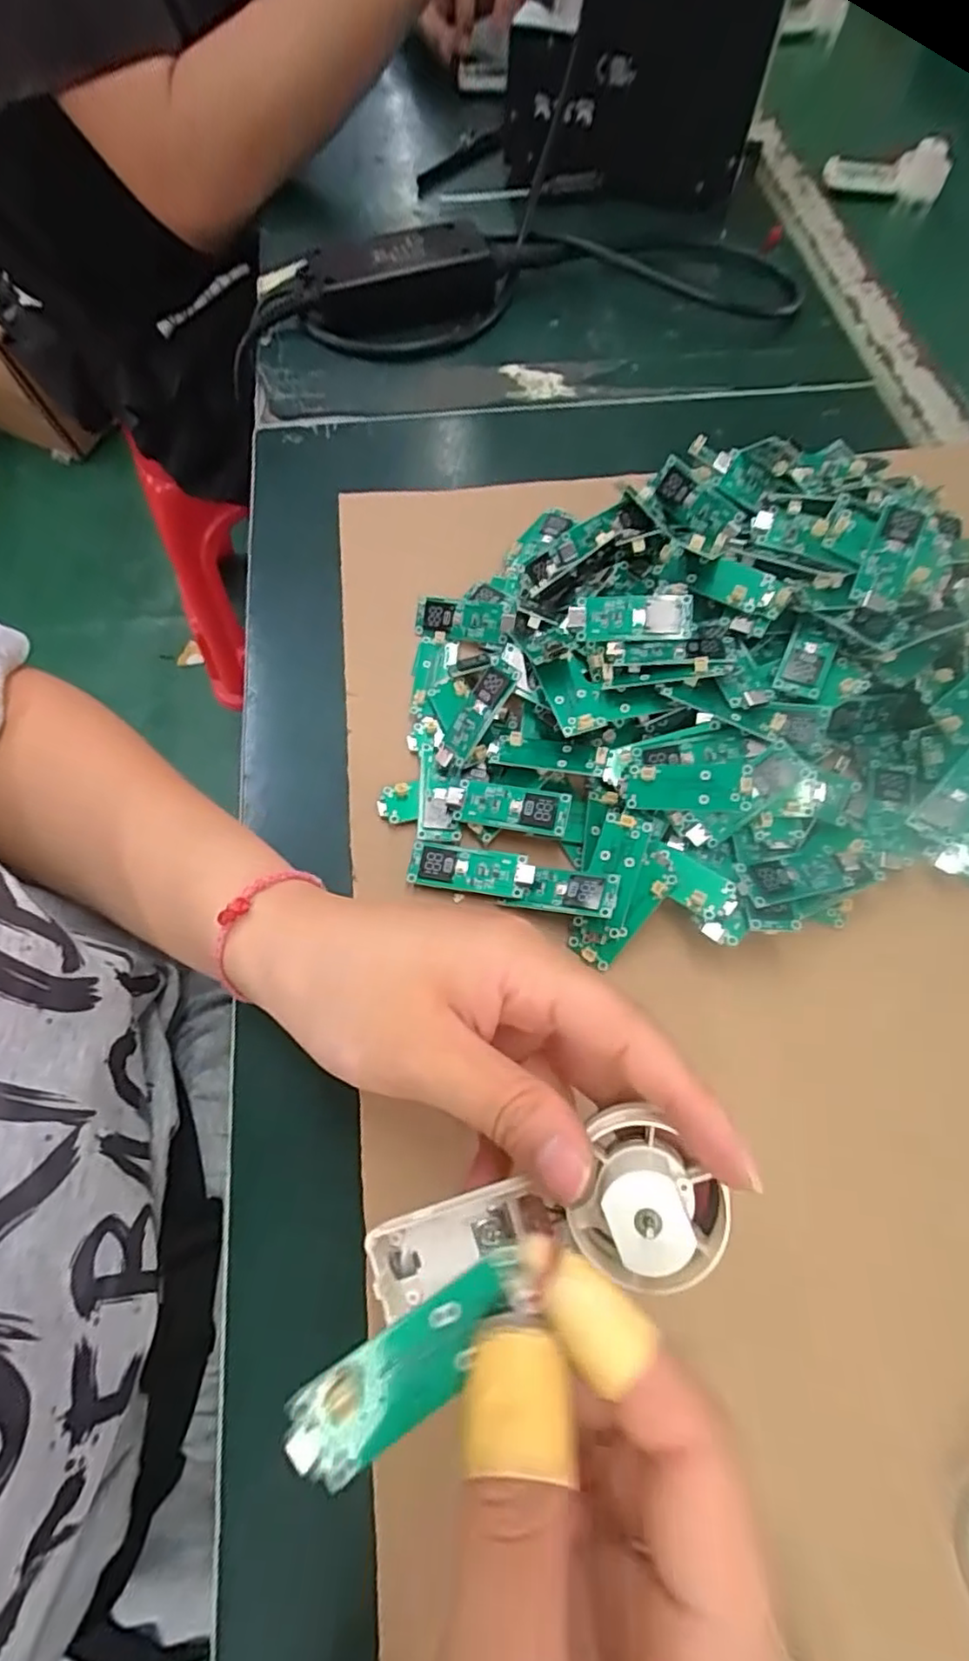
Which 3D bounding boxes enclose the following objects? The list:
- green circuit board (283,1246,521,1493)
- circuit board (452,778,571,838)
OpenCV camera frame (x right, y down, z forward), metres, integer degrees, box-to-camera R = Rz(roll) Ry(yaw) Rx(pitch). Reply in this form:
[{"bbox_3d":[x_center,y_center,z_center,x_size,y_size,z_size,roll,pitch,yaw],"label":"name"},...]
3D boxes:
[{"bbox_3d":[-0.014,0.104,0.127,0.051,0.006,0.018,-34,72,-15],"label":"green circuit board"},{"bbox_3d":[0.011,-0.010,0.272,0.047,0.004,0.019,10,77,15],"label":"circuit board"}]

